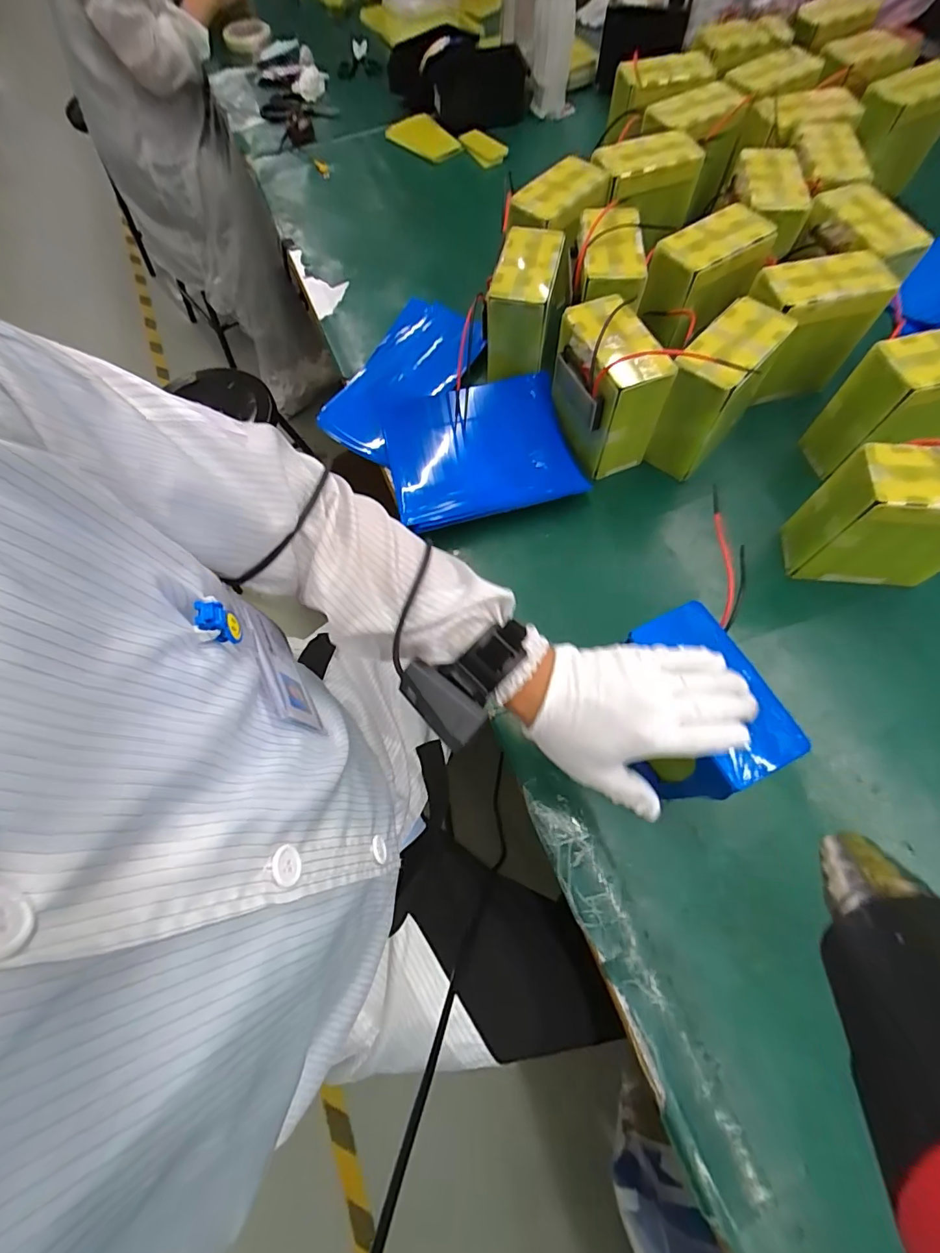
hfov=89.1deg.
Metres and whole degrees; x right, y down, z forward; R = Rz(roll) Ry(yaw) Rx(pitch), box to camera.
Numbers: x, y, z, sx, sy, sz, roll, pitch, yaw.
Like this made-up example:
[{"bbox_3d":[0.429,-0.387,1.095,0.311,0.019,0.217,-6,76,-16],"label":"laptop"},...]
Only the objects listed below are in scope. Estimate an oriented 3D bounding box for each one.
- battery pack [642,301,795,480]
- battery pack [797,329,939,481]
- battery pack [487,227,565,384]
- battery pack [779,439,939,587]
[{"bbox_3d":[0.296,-0.286,0.582,0.082,0.145,0.150,36,74,16],"label":"battery pack"},{"bbox_3d":[0.511,-0.261,0.566,0.146,0.141,0.079,-8,67,-1],"label":"battery pack"},{"bbox_3d":[0.073,-0.428,0.643,0.076,0.116,0.143,12,69,7],"label":"battery pack"},{"bbox_3d":[0.446,-0.114,0.510,0.140,0.145,0.076,9,68,6],"label":"battery pack"}]

